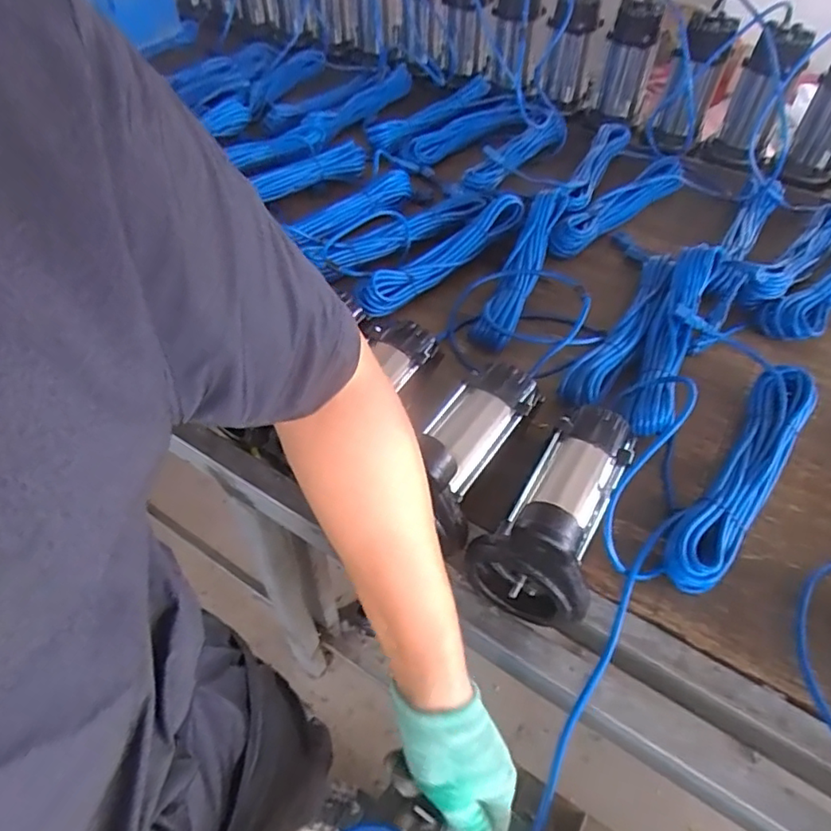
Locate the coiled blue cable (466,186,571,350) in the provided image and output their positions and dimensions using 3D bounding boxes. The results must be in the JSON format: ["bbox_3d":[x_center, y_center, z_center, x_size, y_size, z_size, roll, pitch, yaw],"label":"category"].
[{"bbox_3d":[0.168,-0.239,0.891,0.063,0.051,0.342,19,52,14],"label":"coiled blue cable"}]

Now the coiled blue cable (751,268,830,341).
[{"bbox_3d":[0.653,-0.206,0.892,0.332,0.047,0.081,-30,57,-23],"label":"coiled blue cable"}]

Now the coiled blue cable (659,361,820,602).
[{"bbox_3d":[0.384,0.062,0.679,0.070,0.059,0.346,32,56,23],"label":"coiled blue cable"}]

